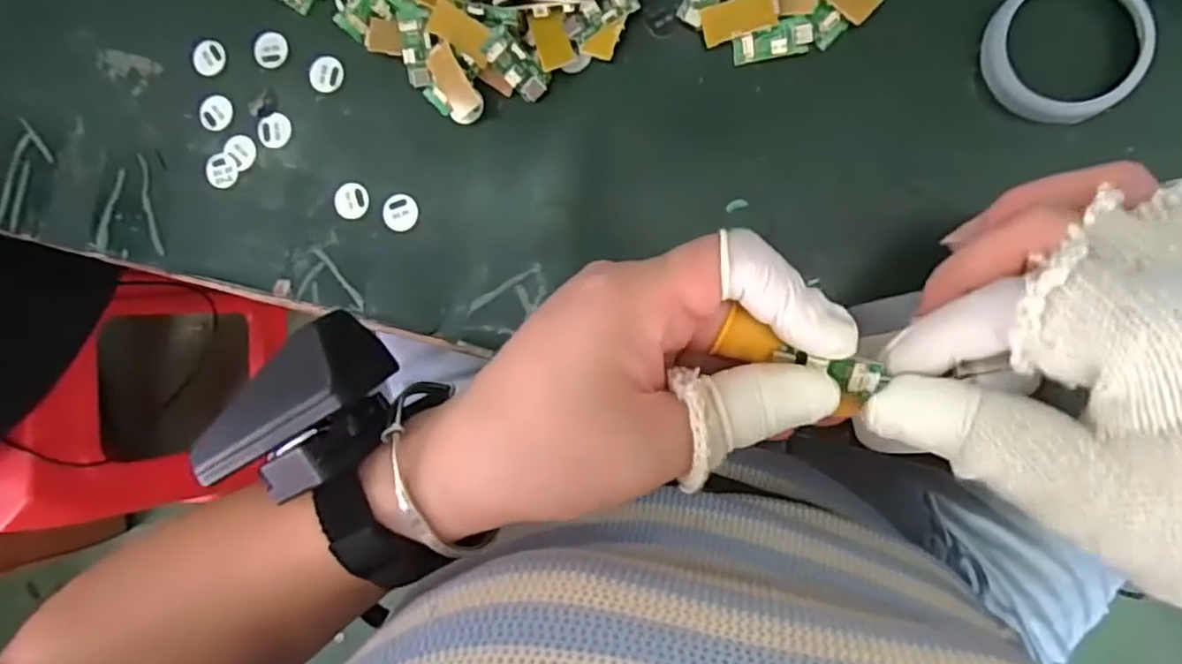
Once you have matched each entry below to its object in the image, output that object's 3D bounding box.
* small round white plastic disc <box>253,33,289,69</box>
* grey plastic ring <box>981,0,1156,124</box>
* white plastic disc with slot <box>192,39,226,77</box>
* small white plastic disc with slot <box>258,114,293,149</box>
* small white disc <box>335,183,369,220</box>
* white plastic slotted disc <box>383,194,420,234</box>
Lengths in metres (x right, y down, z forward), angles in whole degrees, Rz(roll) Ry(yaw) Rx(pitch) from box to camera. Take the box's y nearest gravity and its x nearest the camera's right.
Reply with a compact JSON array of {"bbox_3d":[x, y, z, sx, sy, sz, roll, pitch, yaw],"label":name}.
[{"bbox_3d":[-0.156,-0.138,0.341,0.016,0.004,0.018,1,85,-2],"label":"small round white plastic disc"},{"bbox_3d":[0.190,-0.115,0.278,0.059,0.010,0.059,0,89,9],"label":"grey plastic ring"},{"bbox_3d":[-0.190,-0.136,0.346,0.015,0.004,0.017,33,94,8],"label":"white plastic disc with slot"},{"bbox_3d":[-0.156,-0.099,0.344,0.016,0.004,0.018,-20,83,0],"label":"small white plastic disc with slot"},{"bbox_3d":[-0.115,-0.062,0.333,0.016,0.004,0.017,0,89,9],"label":"small white disc"},{"bbox_3d":[-0.091,-0.057,0.328,0.017,0.004,0.017,0,89,9],"label":"white plastic slotted disc"}]

